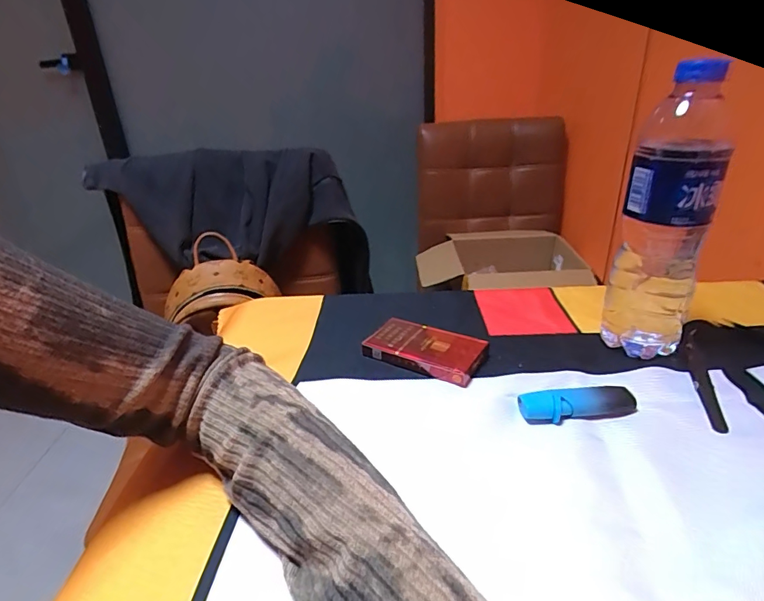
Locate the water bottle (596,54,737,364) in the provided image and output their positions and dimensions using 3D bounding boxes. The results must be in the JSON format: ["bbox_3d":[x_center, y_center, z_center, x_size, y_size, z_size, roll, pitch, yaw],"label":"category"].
[{"bbox_3d":[0.220,-0.056,0.360,0.060,0.217,0.056,14,31,31],"label":"water bottle"}]

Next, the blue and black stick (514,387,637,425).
[{"bbox_3d":[0.144,0.076,0.339,0.084,0.013,0.022,-5,27,-3],"label":"blue and black stick"}]

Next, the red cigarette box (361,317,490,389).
[{"bbox_3d":[0.037,0.044,0.410,0.102,0.017,0.052,11,30,27],"label":"red cigarette box"}]

